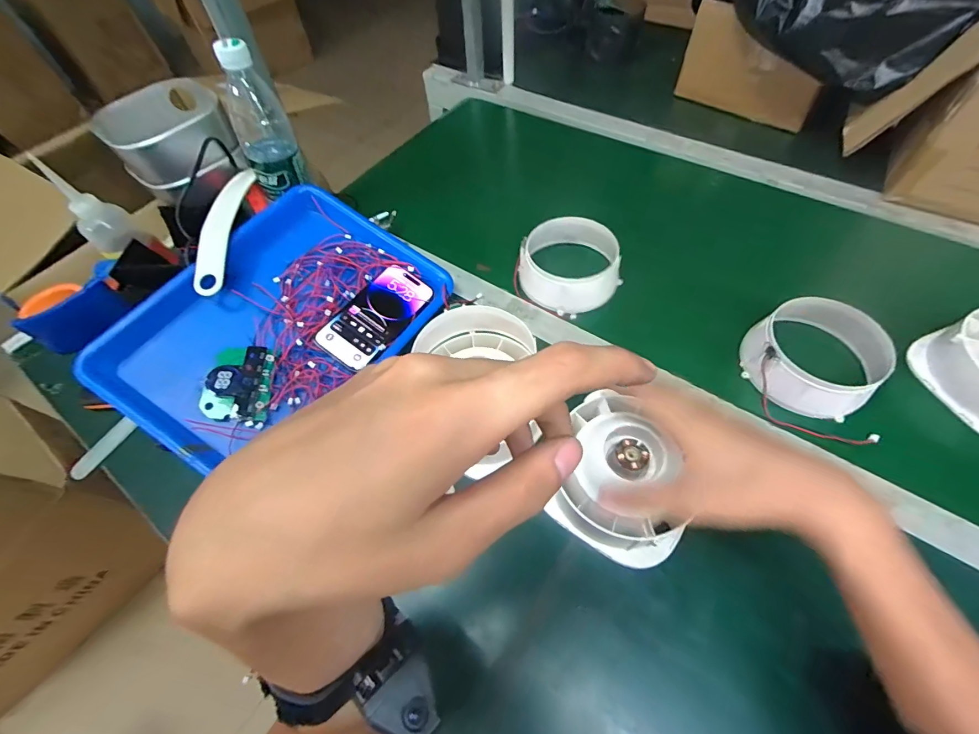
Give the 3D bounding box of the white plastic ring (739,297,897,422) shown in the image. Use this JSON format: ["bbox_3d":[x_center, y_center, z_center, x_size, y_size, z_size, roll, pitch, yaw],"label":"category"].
[{"bbox_3d":[0.341,-0.012,0.437,0.116,0.050,0.120,-2,57,3],"label":"white plastic ring"}]

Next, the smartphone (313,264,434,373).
[{"bbox_3d":[-0.138,-0.063,0.504,0.073,0.008,0.142,39,70,-1],"label":"smartphone"}]

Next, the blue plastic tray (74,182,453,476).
[{"bbox_3d":[-0.239,-0.039,0.499,0.245,0.086,0.354,33,72,4],"label":"blue plastic tray"}]

